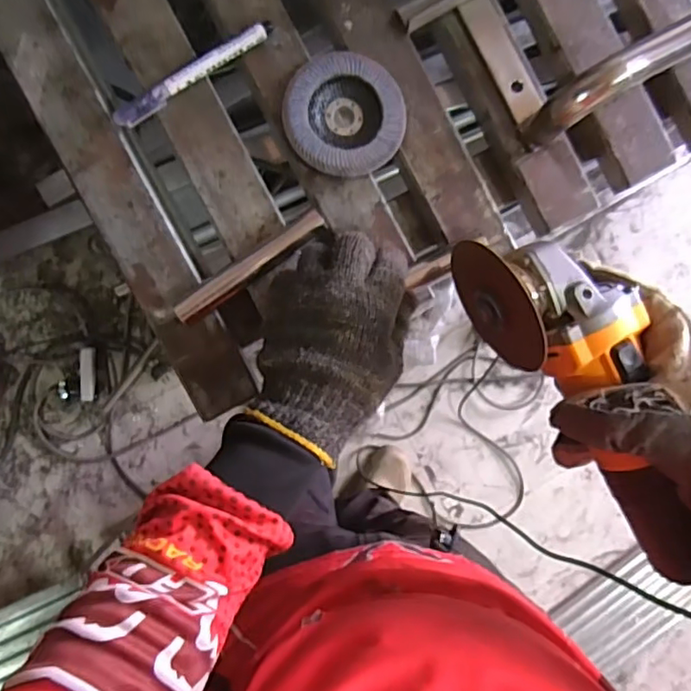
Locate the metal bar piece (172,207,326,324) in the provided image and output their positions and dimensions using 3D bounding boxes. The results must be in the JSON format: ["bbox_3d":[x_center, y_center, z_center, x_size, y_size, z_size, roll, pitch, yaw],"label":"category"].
[{"bbox_3d":[-0.068,-0.057,0.414,0.122,0.009,0.014,-38,93,-7],"label":"metal bar piece"}]

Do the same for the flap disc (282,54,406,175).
[{"bbox_3d":[0.000,-0.174,0.435,0.090,0.012,0.089,0,90,-5],"label":"flap disc"}]

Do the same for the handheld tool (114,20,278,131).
[{"bbox_3d":[-0.110,-0.200,0.423,0.132,0.010,0.014,-33,93,-4],"label":"handheld tool"}]

